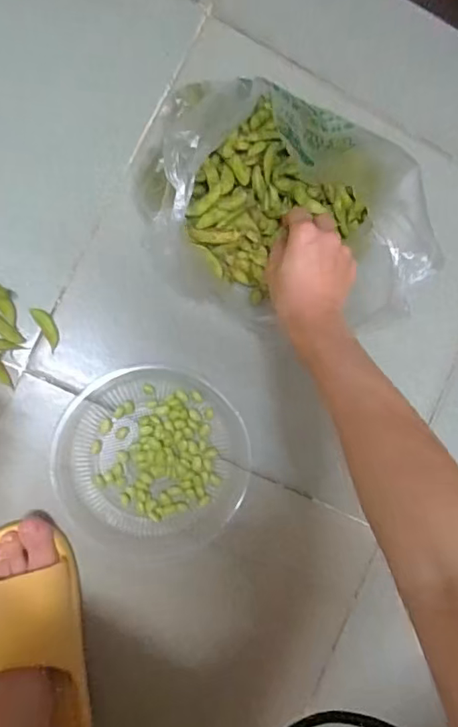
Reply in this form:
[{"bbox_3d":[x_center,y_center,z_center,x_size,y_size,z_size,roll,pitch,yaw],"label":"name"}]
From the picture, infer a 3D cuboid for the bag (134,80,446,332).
[{"bbox_3d":[0.047,-0.144,0.475,0.251,0.123,0.192,6,89,-9],"label":"bag"}]

